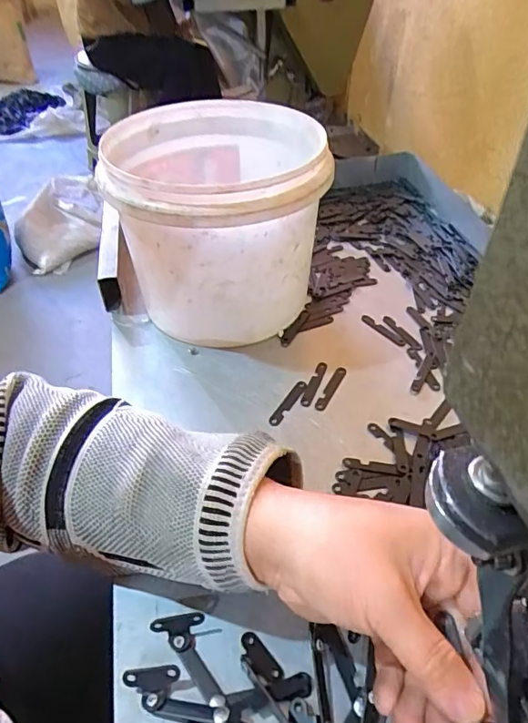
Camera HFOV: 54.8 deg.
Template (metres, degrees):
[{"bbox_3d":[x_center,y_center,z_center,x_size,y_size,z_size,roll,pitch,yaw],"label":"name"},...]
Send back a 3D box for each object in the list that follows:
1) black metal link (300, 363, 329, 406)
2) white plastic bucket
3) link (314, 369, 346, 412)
[{"bbox_3d":[0.042,0.018,0.428,0.011,0.004,0.051,15,47,17],"label":"black metal link"},{"bbox_3d":[-0.037,-0.123,0.466,0.180,0.155,0.191,-3,44,-1],"label":"white plastic bucket"},{"bbox_3d":[0.056,0.022,0.424,0.010,0.004,0.051,20,48,21],"label":"link"}]

